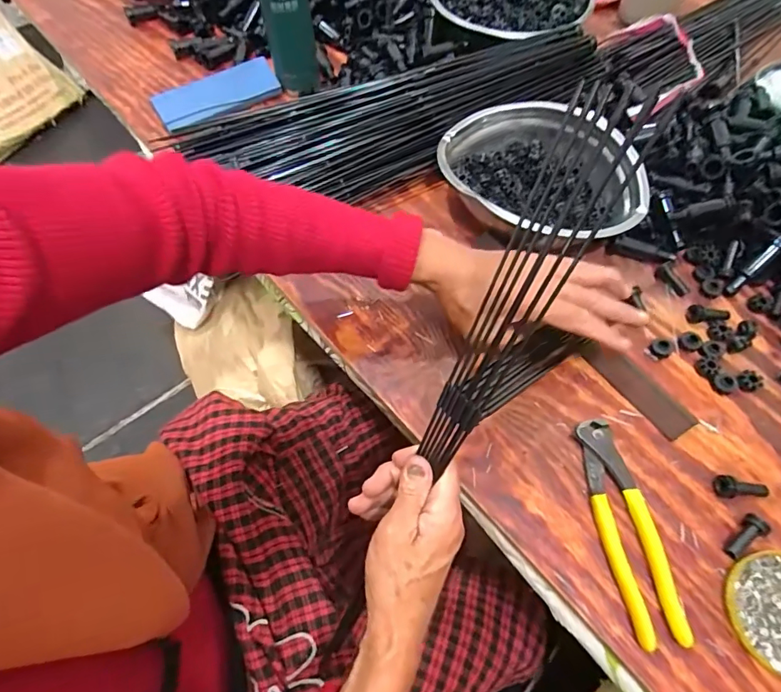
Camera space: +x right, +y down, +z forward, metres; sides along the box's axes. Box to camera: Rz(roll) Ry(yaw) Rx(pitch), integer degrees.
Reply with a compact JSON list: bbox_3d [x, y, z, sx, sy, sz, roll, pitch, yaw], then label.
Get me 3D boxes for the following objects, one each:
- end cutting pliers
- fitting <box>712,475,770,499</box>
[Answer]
[{"bbox_3d":[0.183,0.138,0.368,0.040,0.015,0.162,-6,59,-6],"label":"end cutting pliers"},{"bbox_3d":[0.285,0.114,0.382,0.041,0.014,0.016,3,58,-1],"label":"fitting"}]

